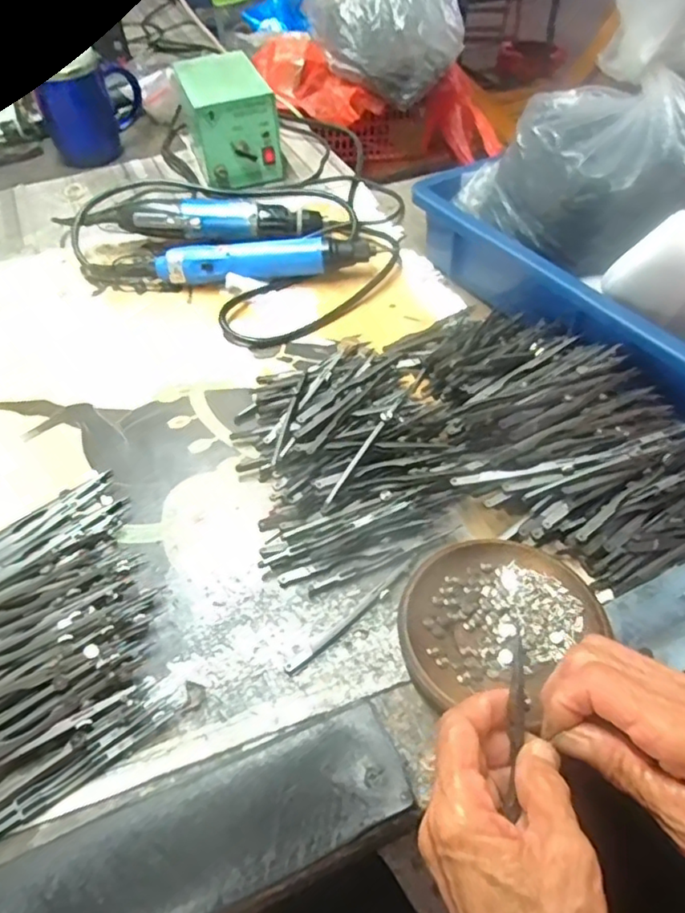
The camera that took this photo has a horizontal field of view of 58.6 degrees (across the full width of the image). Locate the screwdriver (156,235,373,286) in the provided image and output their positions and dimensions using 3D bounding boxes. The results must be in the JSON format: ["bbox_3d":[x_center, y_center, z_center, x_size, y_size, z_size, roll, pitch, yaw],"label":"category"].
[{"bbox_3d":[-0.074,-0.186,0.591,0.200,0.041,0.031,-5,50,-4],"label":"screwdriver"}]

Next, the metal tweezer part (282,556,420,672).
[{"bbox_3d":[0.008,0.094,0.372,0.108,0.005,0.007,-36,58,-26],"label":"metal tweezer part"}]

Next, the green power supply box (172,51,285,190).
[{"bbox_3d":[-0.135,-0.398,0.720,0.099,0.097,0.132,-14,51,-12],"label":"green power supply box"}]

